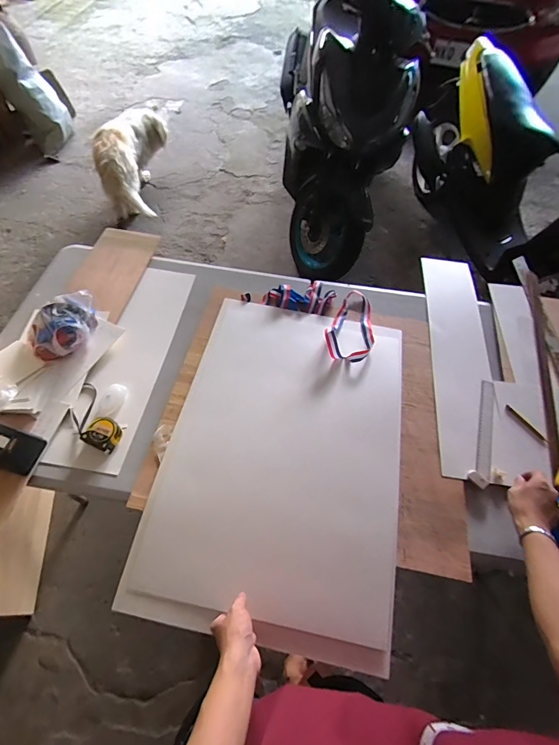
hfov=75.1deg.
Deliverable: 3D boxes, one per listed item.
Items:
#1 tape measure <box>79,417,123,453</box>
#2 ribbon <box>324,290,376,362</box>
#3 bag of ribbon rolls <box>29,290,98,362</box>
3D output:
[{"bbox_3d":[-0.378,0.132,0.785,0.072,0.035,0.064,25,61,12],"label":"tape measure"},{"bbox_3d":[0.205,-0.133,0.965,0.121,0.059,0.266,21,48,11],"label":"ribbon"},{"bbox_3d":[-0.520,-0.107,0.887,0.172,0.100,0.106,-33,66,-19],"label":"bag of ribbon rolls"}]

